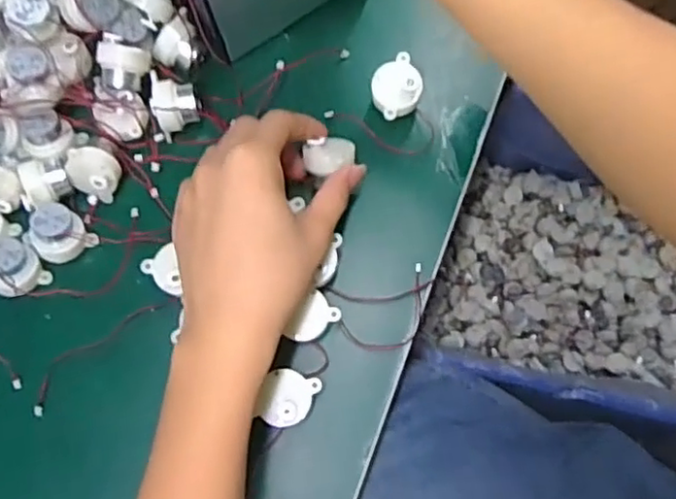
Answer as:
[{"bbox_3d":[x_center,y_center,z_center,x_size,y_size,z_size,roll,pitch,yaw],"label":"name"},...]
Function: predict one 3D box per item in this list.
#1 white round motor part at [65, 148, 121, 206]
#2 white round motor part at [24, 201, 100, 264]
[{"bbox_3d":[-0.153,-0.050,0.420,0.031,0.026,0.036,-32,98,-38],"label":"white round motor part"},{"bbox_3d":[-0.175,-0.009,0.411,0.033,0.033,0.033,-1,74,2],"label":"white round motor part"}]

